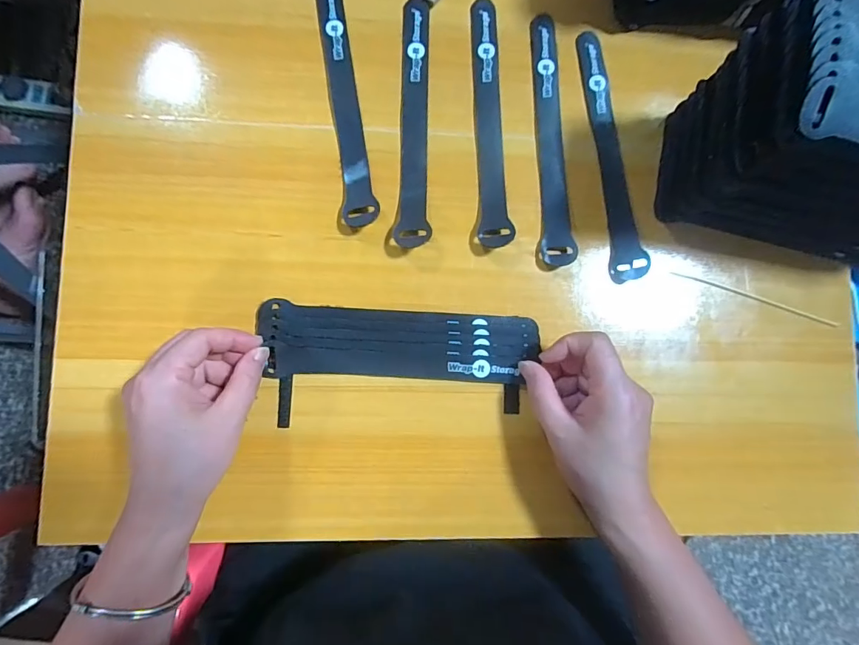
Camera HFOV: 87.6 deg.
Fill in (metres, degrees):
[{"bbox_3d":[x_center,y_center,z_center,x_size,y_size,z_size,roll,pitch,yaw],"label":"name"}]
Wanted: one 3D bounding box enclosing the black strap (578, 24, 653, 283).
[{"bbox_3d":[0.142,-0.134,0.352,0.028,0.004,0.205,-5,81,2],"label":"black strap"}]

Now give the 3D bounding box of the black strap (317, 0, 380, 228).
[{"bbox_3d":[-0.065,-0.176,0.347,0.025,0.006,0.210,-8,82,-3],"label":"black strap"}]

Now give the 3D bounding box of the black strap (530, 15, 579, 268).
[{"bbox_3d":[0.098,-0.149,0.358,0.025,0.005,0.213,0,81,-1],"label":"black strap"}]

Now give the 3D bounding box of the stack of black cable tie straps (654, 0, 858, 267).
[{"bbox_3d":[0.285,-0.117,0.297,0.213,0.132,0.105,8,82,-5],"label":"stack of black cable tie straps"}]

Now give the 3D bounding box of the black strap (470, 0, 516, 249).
[{"bbox_3d":[0.048,-0.161,0.353,0.024,0.009,0.213,-1,81,-1],"label":"black strap"}]

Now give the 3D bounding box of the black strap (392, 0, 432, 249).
[{"bbox_3d":[-0.010,-0.159,0.348,0.026,0.007,0.208,2,81,-2],"label":"black strap"}]

